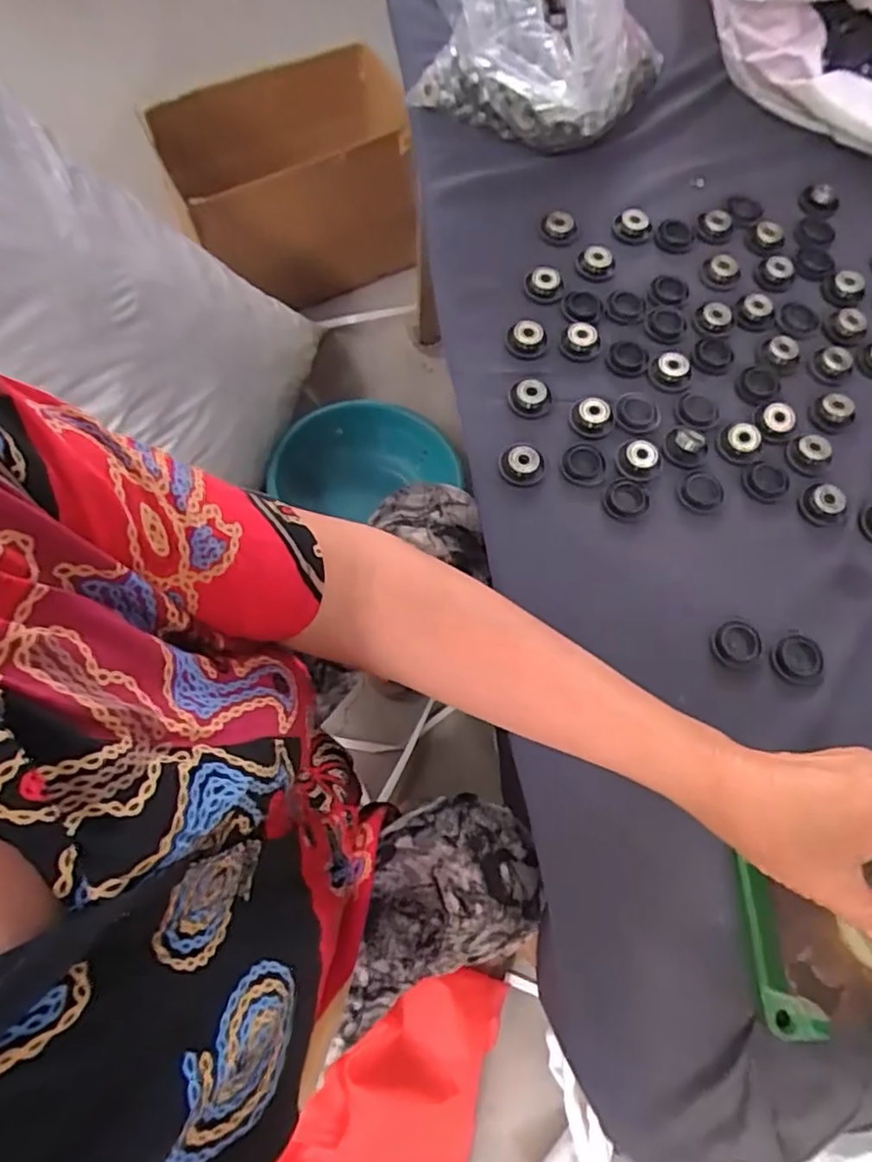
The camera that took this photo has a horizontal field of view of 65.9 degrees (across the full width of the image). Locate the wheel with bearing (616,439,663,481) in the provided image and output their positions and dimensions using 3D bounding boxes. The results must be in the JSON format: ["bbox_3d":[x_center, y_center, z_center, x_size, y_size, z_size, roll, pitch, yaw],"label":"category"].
[{"bbox_3d":[0.147,-0.089,0.483,0.031,0.007,0.032,1,69,-2],"label":"wheel with bearing"}]

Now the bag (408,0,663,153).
[{"bbox_3d":[0.084,-0.475,0.531,0.199,0.179,0.164,36,72,11],"label":"bag"}]

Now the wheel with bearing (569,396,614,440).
[{"bbox_3d":[0.115,-0.121,0.494,0.032,0.010,0.032,1,69,-2],"label":"wheel with bearing"}]

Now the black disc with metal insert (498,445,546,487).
[{"bbox_3d":[0.062,-0.084,0.482,0.032,0.010,0.031,1,69,-2],"label":"black disc with metal insert"}]

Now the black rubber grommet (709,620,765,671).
[{"bbox_3d":[0.199,0.041,0.445,0.031,0.006,0.033,1,69,-2],"label":"black rubber grommet"}]

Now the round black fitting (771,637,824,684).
[{"bbox_3d":[0.238,0.051,0.442,0.030,0.006,0.032,38,73,12],"label":"round black fitting"}]

